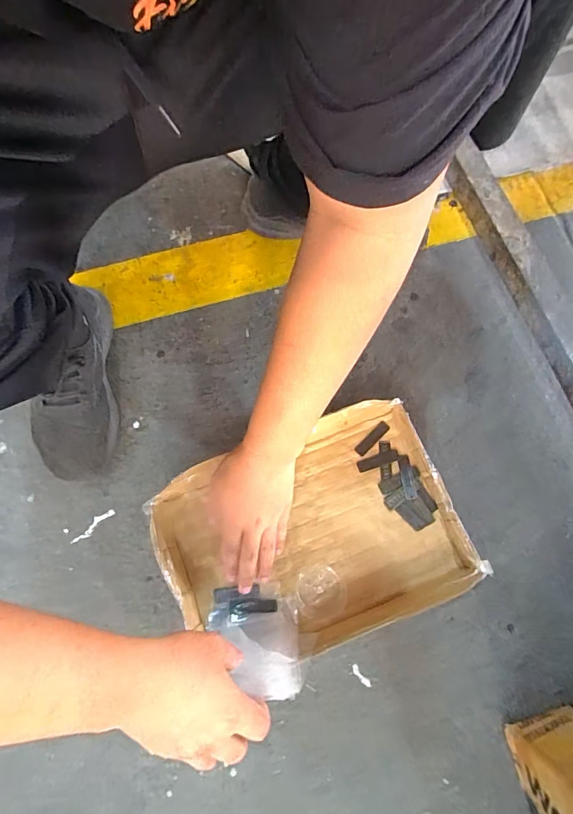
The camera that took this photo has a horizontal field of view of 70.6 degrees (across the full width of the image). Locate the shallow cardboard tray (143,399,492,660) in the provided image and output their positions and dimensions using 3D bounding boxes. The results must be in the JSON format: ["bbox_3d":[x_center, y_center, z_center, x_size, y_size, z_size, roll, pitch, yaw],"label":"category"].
[{"bbox_3d":[0.026,0.156,0.508,0.344,0.061,0.250,-21,75,-4],"label":"shallow cardboard tray"}]

